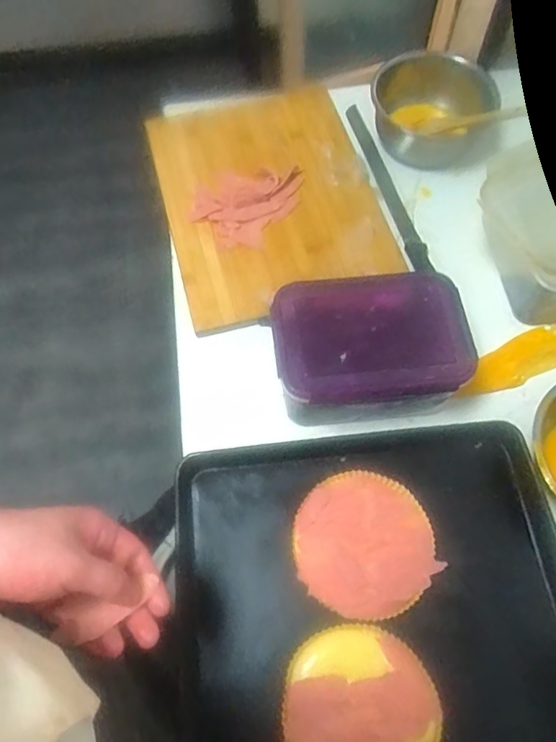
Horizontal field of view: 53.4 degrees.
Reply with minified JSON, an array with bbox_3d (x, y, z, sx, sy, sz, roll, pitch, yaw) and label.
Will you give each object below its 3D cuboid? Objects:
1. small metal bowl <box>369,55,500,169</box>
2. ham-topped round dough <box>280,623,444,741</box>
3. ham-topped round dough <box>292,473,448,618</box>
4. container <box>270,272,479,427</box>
[{"bbox_3d":[0.233,-0.392,0.831,0.185,0.078,0.152,12,65,6],"label":"small metal bowl"},{"bbox_3d":[0.074,0.317,0.522,0.142,0.012,0.135,0,64,0],"label":"ham-topped round dough"},{"bbox_3d":[0.090,0.184,0.592,0.142,0.026,0.145,0,64,0],"label":"ham-topped round dough"},{"bbox_3d":[0.101,-0.023,0.644,0.207,0.103,0.150,-6,64,-2],"label":"container"}]

